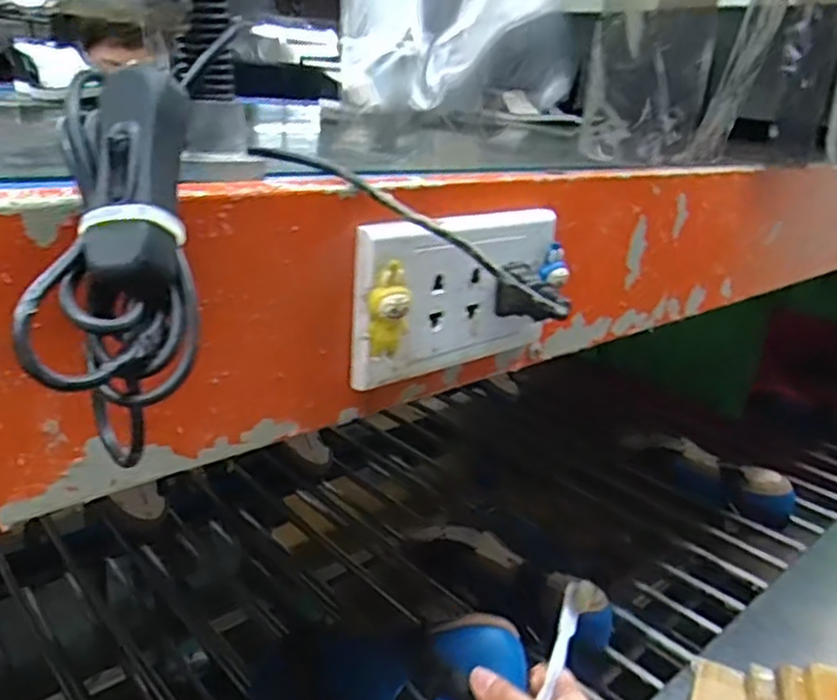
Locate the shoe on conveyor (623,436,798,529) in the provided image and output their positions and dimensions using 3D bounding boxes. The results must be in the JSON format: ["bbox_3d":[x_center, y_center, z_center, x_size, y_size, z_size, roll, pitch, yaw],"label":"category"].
[{"bbox_3d":[0.432,0.188,1.074,0.253,0.071,0.078,20,25,37],"label":"shoe on conveyor"}]

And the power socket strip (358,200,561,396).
[{"bbox_3d":[0.023,-0.026,0.319,0.125,0.069,0.019,-15,27,-42],"label":"power socket strip"}]

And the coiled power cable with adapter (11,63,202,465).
[{"bbox_3d":[-0.076,-0.023,0.180,0.038,0.100,0.031,1,-1,-7],"label":"coiled power cable with adapter"}]

